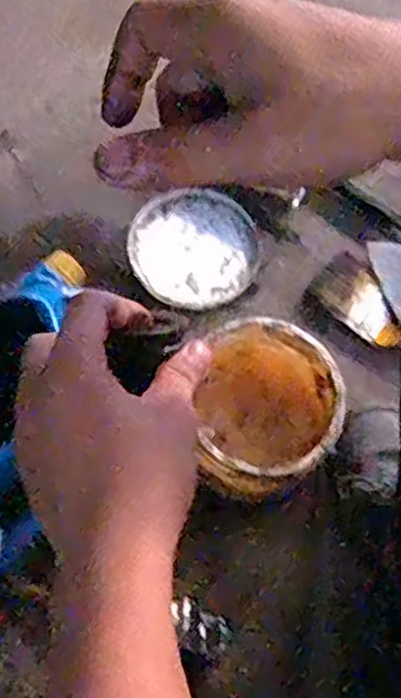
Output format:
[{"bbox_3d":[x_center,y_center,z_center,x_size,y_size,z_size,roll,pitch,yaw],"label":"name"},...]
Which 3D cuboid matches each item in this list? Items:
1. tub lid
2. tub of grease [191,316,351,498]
[{"bbox_3d":[-0.007,-0.115,0.858,0.150,0.009,0.132,-5,94,-2],"label":"tub lid"},{"bbox_3d":[0.060,0.059,0.735,0.144,0.113,0.158,10,68,1],"label":"tub of grease"}]

